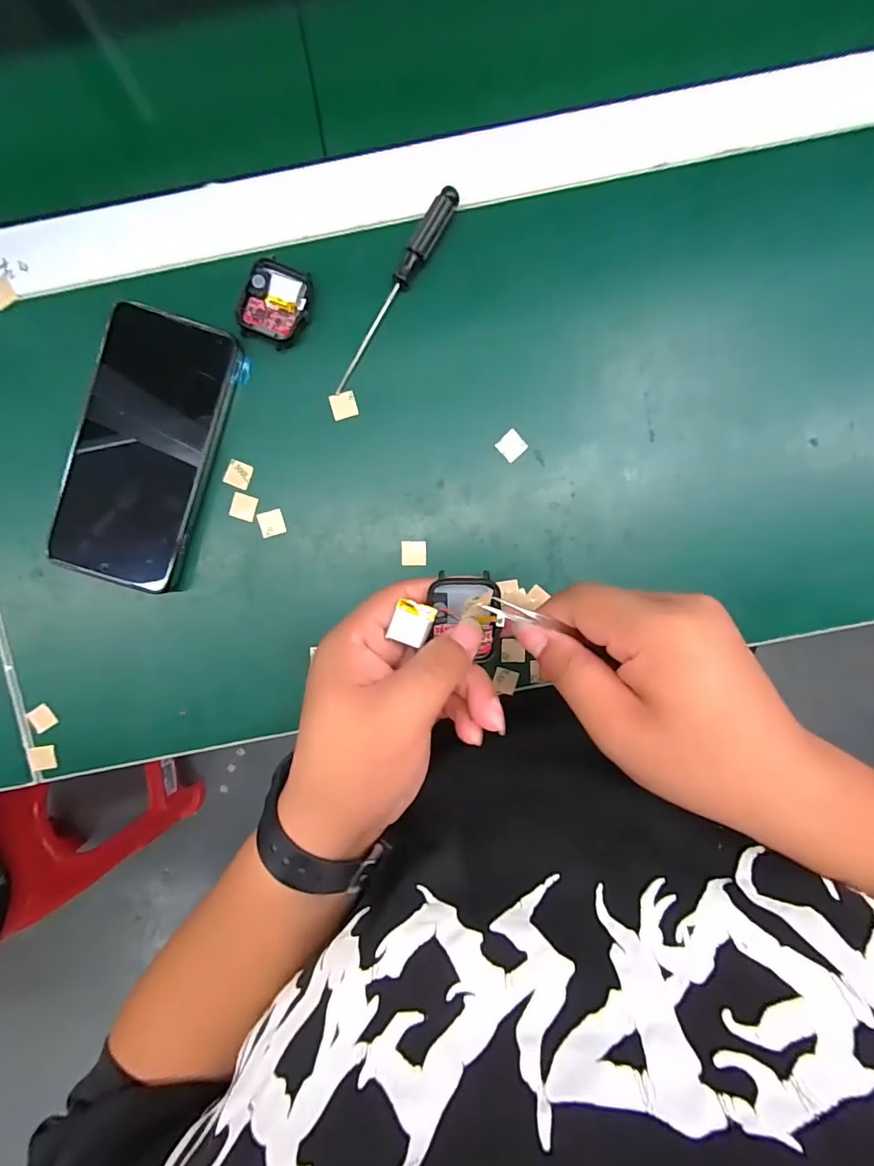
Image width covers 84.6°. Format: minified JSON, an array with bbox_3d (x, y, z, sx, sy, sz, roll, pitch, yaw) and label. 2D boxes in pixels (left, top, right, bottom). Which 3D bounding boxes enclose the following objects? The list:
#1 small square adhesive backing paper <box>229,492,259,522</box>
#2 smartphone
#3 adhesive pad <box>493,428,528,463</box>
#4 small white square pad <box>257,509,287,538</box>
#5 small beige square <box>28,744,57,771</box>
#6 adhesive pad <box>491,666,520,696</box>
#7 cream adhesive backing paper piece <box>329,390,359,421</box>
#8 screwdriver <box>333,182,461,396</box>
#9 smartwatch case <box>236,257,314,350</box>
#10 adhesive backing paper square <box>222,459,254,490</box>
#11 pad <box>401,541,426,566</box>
[{"bbox_3d":[-0.122,-0.048,0.302,0.016,0.004,0.016,18,95,-2],"label":"small square adhesive backing paper"},{"bbox_3d":[-0.176,-0.080,0.292,0.078,0.014,0.160,16,95,-2],"label":"smartphone"},{"bbox_3d":[0.047,-0.086,0.300,0.016,0.004,0.016,-44,94,3],"label":"adhesive pad"},{"bbox_3d":[-0.105,-0.038,0.303,0.015,0.004,0.015,-15,95,1],"label":"small white square pad"},{"bbox_3d":[-0.257,0.115,0.315,0.016,0.005,0.016,-1,95,-1],"label":"small beige square"},{"bbox_3d":[0.044,0.064,0.311,0.016,0.004,0.016,19,95,-3],"label":"adhesive pad"},{"bbox_3d":[-0.058,-0.110,0.298,0.015,0.004,0.015,-15,95,1],"label":"cream adhesive backing paper piece"},{"bbox_3d":[-0.025,-0.174,0.288,0.014,0.012,0.130,33,94,-4],"label":"screwdriver"},{"bbox_3d":[-0.096,-0.167,0.288,0.038,0.008,0.045,21,95,-3],"label":"smartwatch case"},{"bbox_3d":[-0.124,-0.068,0.300,0.015,0.004,0.016,18,95,-2],"label":"adhesive backing paper square"},{"bbox_3d":[-0.015,-0.019,0.305,0.015,0.004,0.016,0,95,-1],"label":"pad"}]

